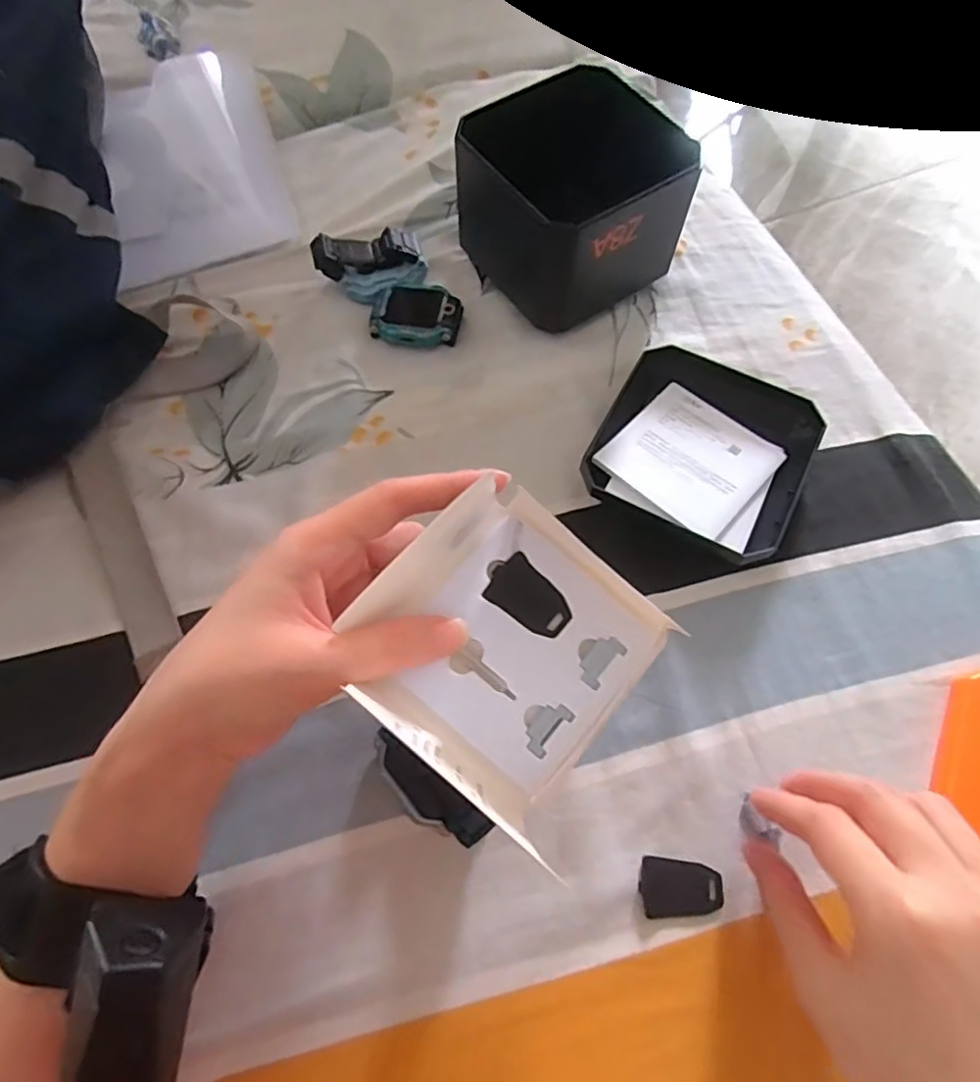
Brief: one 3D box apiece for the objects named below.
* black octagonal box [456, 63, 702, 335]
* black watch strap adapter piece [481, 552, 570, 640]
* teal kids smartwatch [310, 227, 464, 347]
[{"bbox_3d":[0.049,-0.189,0.373,0.099,0.086,0.091,-32,70,-14],"label":"black octagonal box"},{"bbox_3d":[0.015,0.023,0.246,0.021,0.004,0.033,-43,89,-10],"label":"black watch strap adapter piece"},{"bbox_3d":[-0.060,-0.155,0.393,0.061,0.028,0.088,-30,70,-13],"label":"teal kids smartwatch"}]

